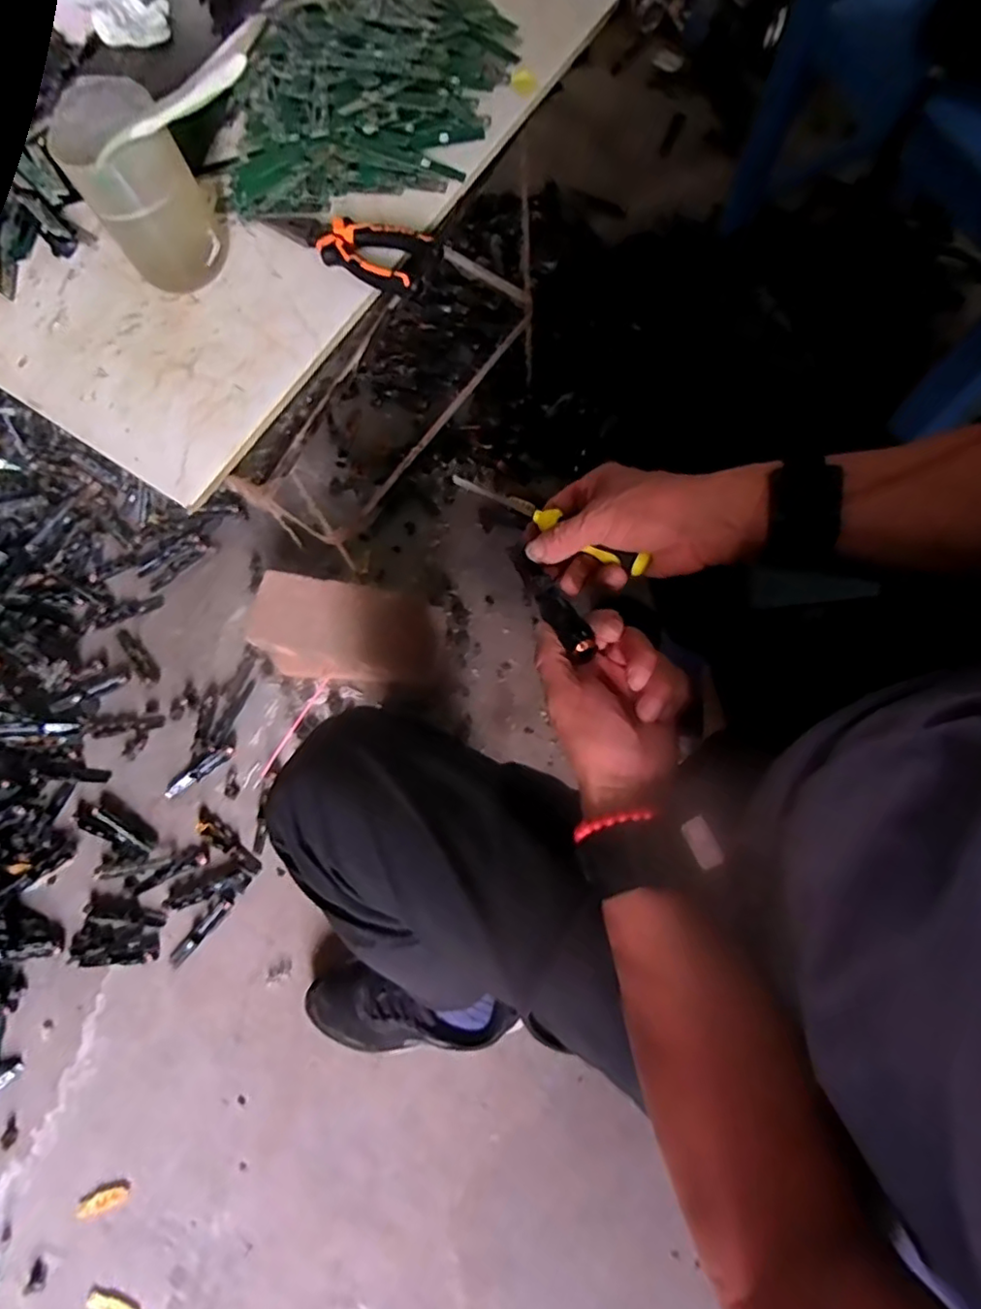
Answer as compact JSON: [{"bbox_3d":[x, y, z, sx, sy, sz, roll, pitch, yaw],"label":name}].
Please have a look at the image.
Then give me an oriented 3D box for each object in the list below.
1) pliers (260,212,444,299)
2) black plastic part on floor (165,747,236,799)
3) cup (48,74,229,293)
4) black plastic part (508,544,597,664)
[{"bbox_3d":[-0.112,-0.327,0.499,0.151,0.018,0.047,26,77,12],"label":"pliers"},{"bbox_3d":[-0.397,0.157,0.853,0.101,0.009,0.019,-34,74,-8],"label":"black plastic part on floor"},{"bbox_3d":[-0.250,-0.336,0.458,0.078,0.110,0.078,-1,72,5],"label":"cup"},{"bbox_3d":[0.038,-0.038,0.412,0.019,0.014,0.097,-28,60,-7],"label":"black plastic part"}]

